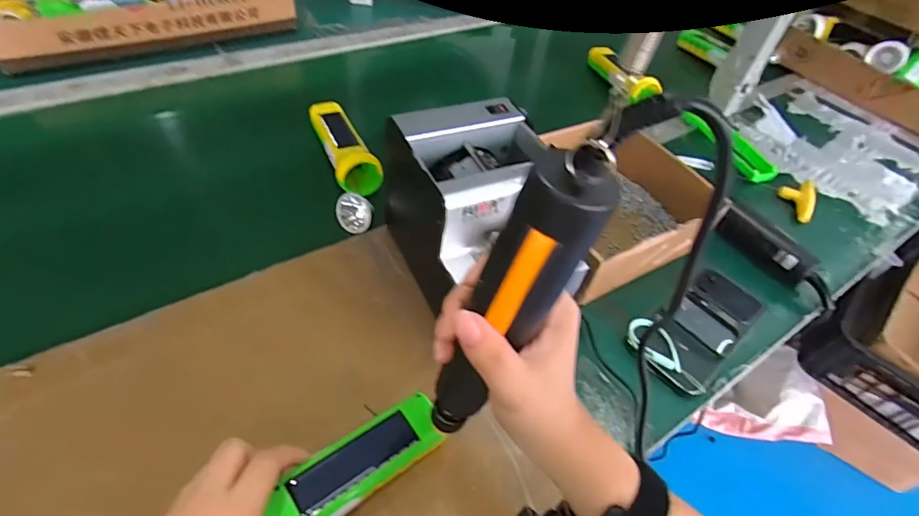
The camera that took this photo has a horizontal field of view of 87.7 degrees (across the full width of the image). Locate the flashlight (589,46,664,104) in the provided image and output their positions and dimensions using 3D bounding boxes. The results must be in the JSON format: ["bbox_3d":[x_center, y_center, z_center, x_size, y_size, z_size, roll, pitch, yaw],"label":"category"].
[{"bbox_3d":[0.277,-0.316,0.814,0.050,0.047,0.167,-10,50,-15],"label":"flashlight"}]

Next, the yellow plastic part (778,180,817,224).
[{"bbox_3d":[0.461,-0.086,0.652,0.044,0.019,0.094,30,52,18],"label":"yellow plastic part"}]

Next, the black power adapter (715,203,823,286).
[{"bbox_3d":[0.357,-0.015,0.562,0.033,0.038,0.107,-24,56,-26],"label":"black power adapter"}]

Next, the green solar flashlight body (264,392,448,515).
[{"bbox_3d":[-0.075,0.152,0.345,0.135,0.033,0.039,-27,56,-34],"label":"green solar flashlight body"}]

